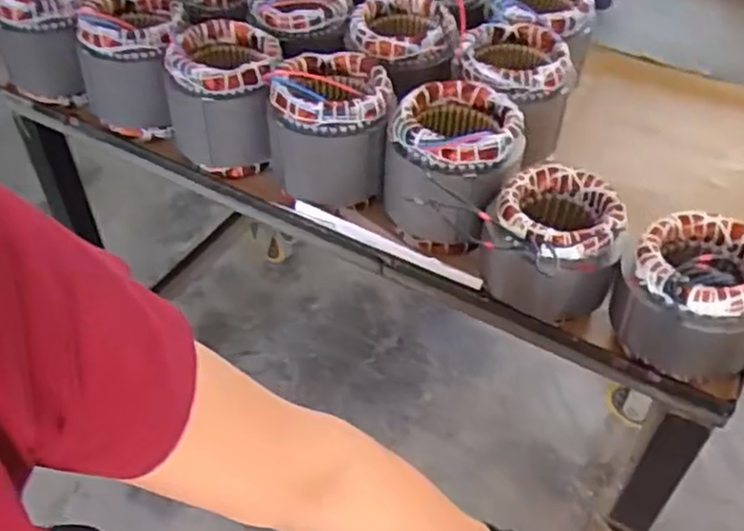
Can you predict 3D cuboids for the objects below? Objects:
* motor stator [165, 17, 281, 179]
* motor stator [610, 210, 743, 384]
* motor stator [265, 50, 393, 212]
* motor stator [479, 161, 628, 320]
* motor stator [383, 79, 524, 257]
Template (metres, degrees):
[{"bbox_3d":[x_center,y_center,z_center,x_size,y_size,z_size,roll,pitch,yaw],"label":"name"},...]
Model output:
[{"bbox_3d":[-0.183,-0.216,0.945,0.123,0.155,0.126,3,48,3],"label":"motor stator"},{"bbox_3d":[0.325,0.027,0.742,0.136,0.123,0.119,18,51,16],"label":"motor stator"},{"bbox_3d":[-0.049,-0.169,0.902,0.135,0.158,0.138,-4,48,-4],"label":"motor stator"},{"bbox_3d":[0.199,-0.025,0.794,0.134,0.115,0.131,0,48,0],"label":"motor stator"},{"bbox_3d":[0.092,-0.119,0.872,0.148,0.162,0.141,3,48,3],"label":"motor stator"}]

